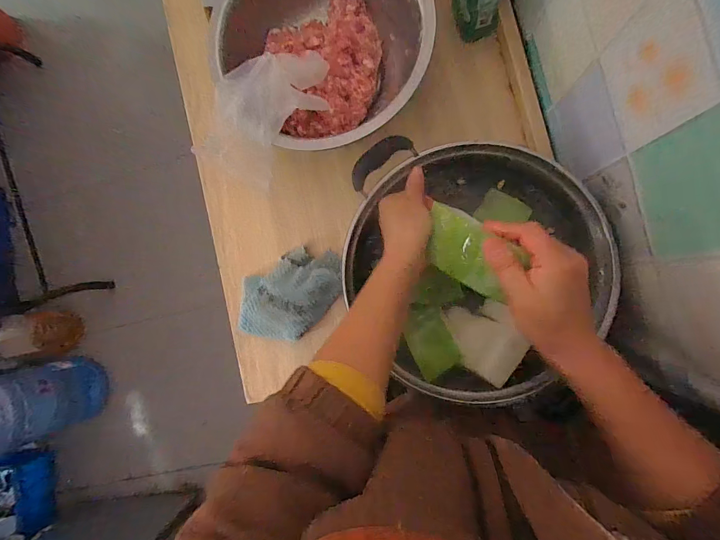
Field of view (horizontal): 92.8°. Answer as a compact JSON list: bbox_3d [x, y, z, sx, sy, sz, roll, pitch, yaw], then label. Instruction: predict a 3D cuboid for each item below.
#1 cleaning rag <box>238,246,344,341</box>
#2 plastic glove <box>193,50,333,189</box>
[{"bbox_3d":[-0.098,0.036,0.483,0.162,0.032,0.109,-31,85,5],"label":"cleaning rag"},{"bbox_3d":[-0.115,-0.201,0.425,0.109,0.056,0.179,33,92,6],"label":"plastic glove"}]

